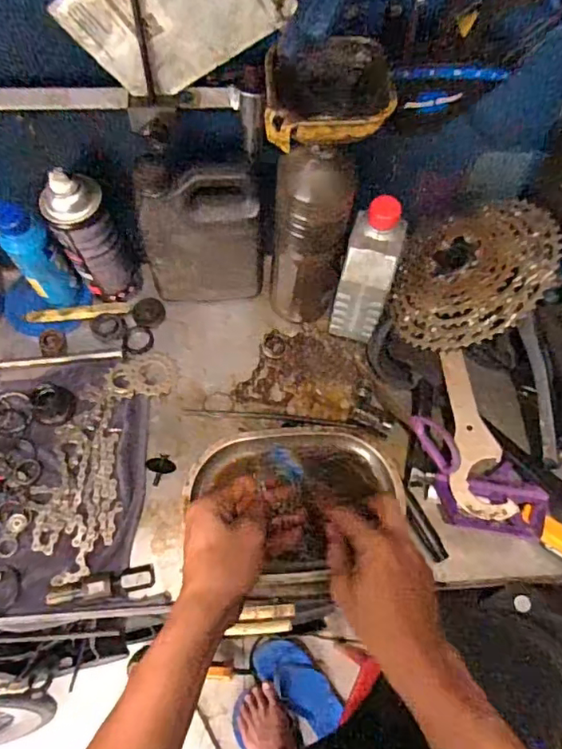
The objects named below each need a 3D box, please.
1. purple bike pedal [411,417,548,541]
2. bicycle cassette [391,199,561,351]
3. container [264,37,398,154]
[{"bbox_3d":[0.197,0.113,0.567,0.148,0.058,0.088,20,65,9],"label":"purple bike pedal"},{"bbox_3d":[0.215,-0.114,0.619,0.169,0.042,0.182,-19,57,31],"label":"bicycle cassette"},{"bbox_3d":[0.039,-0.216,0.432,0.100,0.042,0.097,0,63,0],"label":"container"}]

